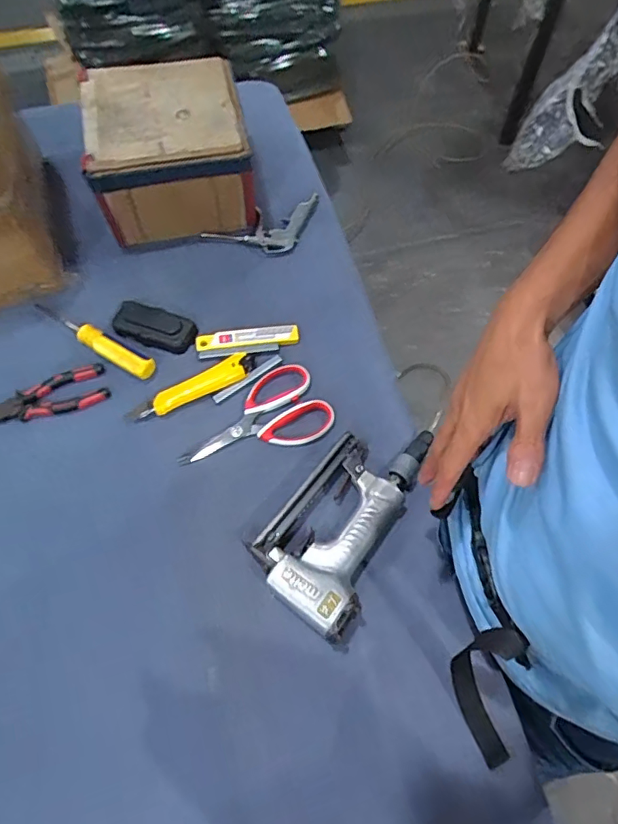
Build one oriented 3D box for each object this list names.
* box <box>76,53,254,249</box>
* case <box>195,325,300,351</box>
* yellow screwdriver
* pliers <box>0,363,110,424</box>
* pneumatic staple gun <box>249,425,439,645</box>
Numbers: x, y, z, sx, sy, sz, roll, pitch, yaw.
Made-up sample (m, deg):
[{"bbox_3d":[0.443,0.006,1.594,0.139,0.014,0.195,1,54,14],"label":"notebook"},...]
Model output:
[{"bbox_3d":[-0.196,-0.378,0.714,0.208,0.136,0.206,-11,66,-6],"label":"box"},{"bbox_3d":[-0.081,-0.099,0.661,0.134,0.006,0.027,-7,63,-3],"label":"case"},{"bbox_3d":[-0.279,-0.099,0.644,0.190,0.027,0.027,30,67,14],"label":"yellow screwdriver"},{"bbox_3d":[-0.328,-0.013,0.619,0.152,0.010,0.058,-22,65,-11],"label":"pliers"},{"bbox_3d":[0.038,0.106,0.548,0.125,0.048,0.239,28,66,13],"label":"pneumatic staple gun"}]

